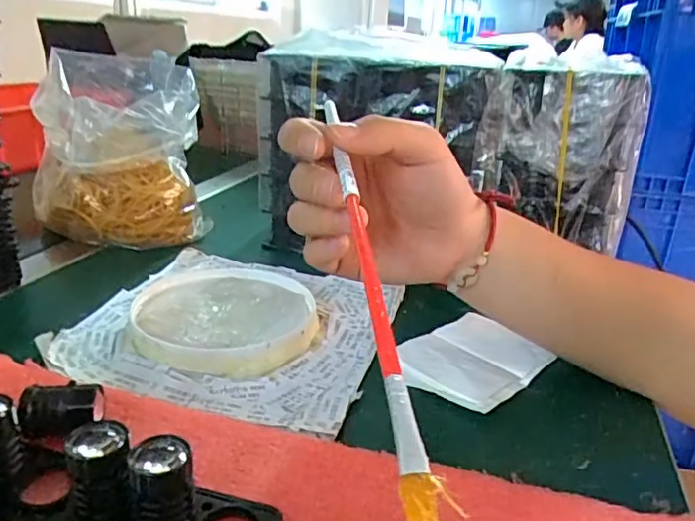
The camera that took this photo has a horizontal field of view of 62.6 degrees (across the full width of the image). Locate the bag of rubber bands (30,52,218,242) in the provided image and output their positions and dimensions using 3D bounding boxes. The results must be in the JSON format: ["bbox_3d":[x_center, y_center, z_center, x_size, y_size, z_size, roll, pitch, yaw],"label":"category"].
[{"bbox_3d":[-0.208,-0.102,0.522,0.139,0.145,0.126,-7,24,-24],"label":"bag of rubber bands"}]

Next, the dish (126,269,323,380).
[{"bbox_3d":[-0.079,0.036,0.385,0.116,0.016,0.122,3,22,-1],"label":"dish"}]

